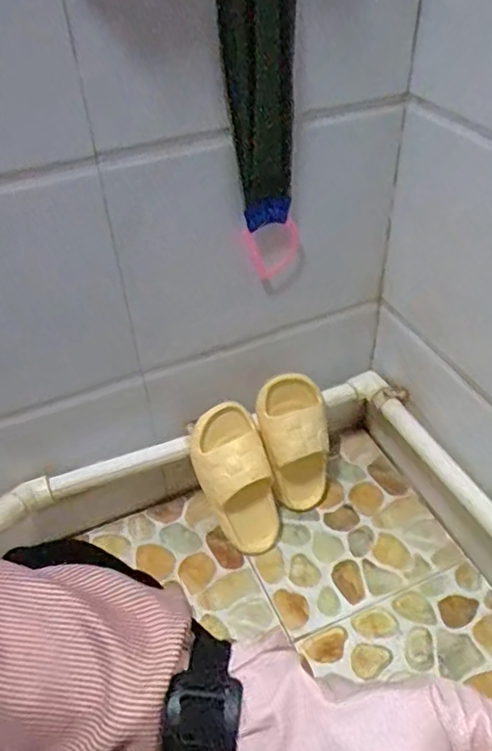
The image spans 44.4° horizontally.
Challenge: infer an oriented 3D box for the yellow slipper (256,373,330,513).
[{"bbox_3d":[0.083,0.120,0.954,0.105,0.240,0.067,-15,23,-12],"label":"yellow slipper"}]

